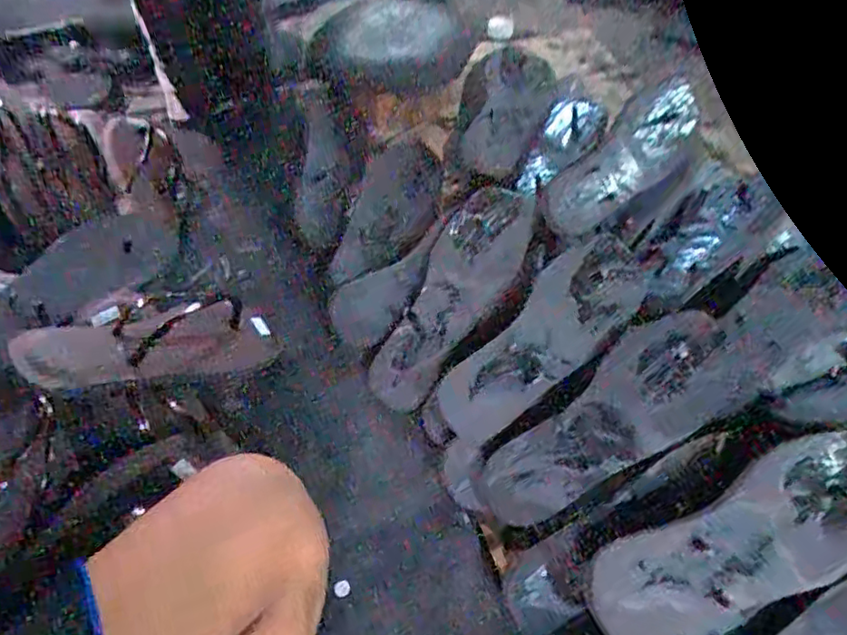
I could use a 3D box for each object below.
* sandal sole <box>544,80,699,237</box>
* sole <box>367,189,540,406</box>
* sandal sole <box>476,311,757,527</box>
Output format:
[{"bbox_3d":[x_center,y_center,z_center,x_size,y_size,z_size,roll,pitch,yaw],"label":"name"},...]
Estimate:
[{"bbox_3d":[0.212,-0.162,0.636,0.205,0.025,0.078,-43,61,-5],"label":"sandal sole"},{"bbox_3d":[0.032,-0.028,0.590,0.091,0.033,0.265,20,56,16],"label":"sole"},{"bbox_3d":[0.158,0.087,0.511,0.245,0.030,0.093,-32,58,-6],"label":"sandal sole"}]

